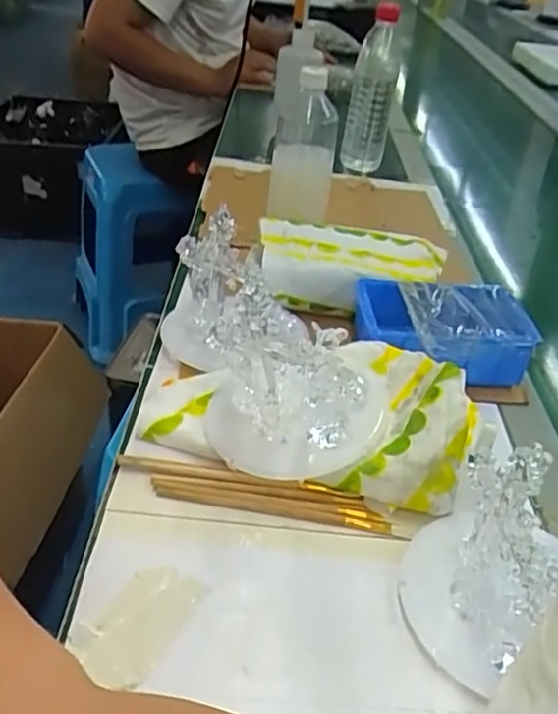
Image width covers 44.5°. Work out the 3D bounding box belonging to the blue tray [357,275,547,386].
[{"bbox_3d":[0.138,-0.018,0.588,0.151,0.053,0.120,4,34,-4],"label":"blue tray"}]

